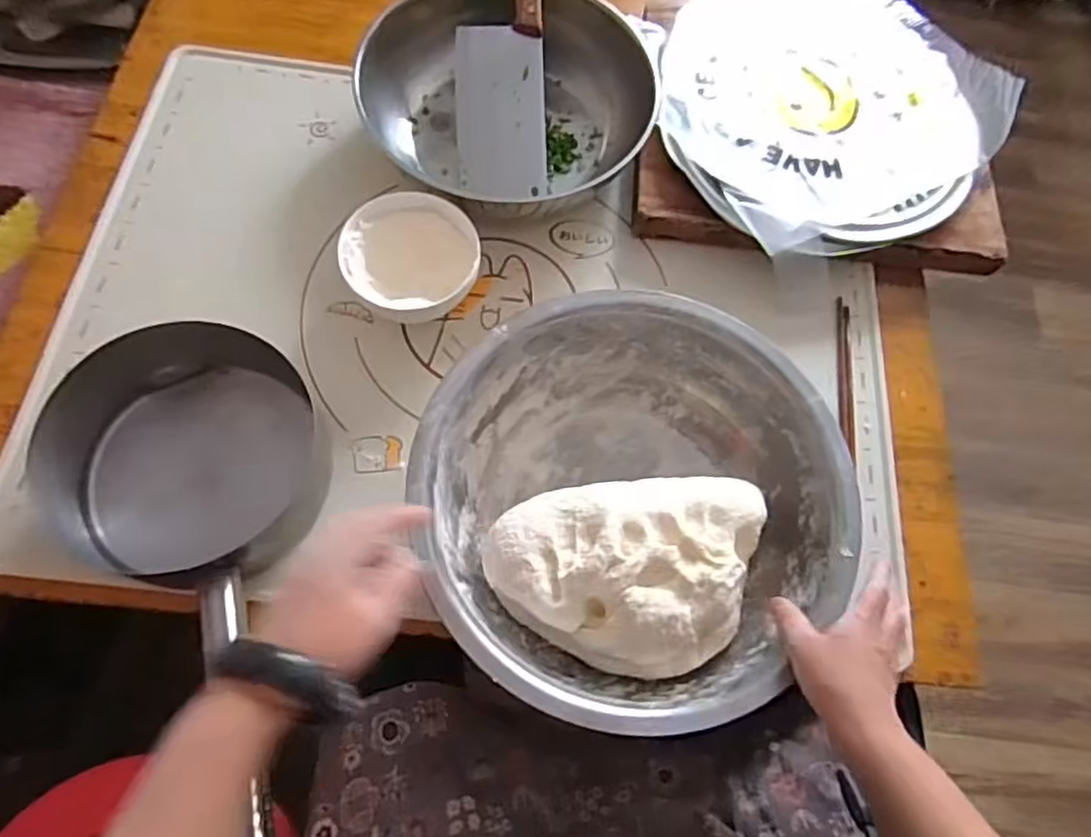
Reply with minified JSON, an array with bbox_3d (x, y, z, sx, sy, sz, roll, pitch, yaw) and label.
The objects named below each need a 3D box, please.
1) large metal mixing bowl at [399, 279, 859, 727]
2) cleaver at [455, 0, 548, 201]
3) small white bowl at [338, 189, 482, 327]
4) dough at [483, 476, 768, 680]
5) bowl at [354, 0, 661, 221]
[{"bbox_3d":[0.069,0.071,0.566,0.324,0.110,0.324,-13,68,-9],"label":"large metal mixing bowl"},{"bbox_3d":[-0.043,-0.382,0.725,0.100,0.034,0.302,4,91,-2],"label":"cleaver"},{"bbox_3d":[-0.128,-0.151,0.662,0.123,0.064,0.115,1,66,-3],"label":"small white bowl"},{"bbox_3d":[0.067,0.123,0.544,0.214,0.092,0.151,-6,67,-6],"label":"dough"},{"bbox_3d":[-0.032,-0.340,0.732,0.290,0.109,0.249,-33,72,-16],"label":"bowl"}]

